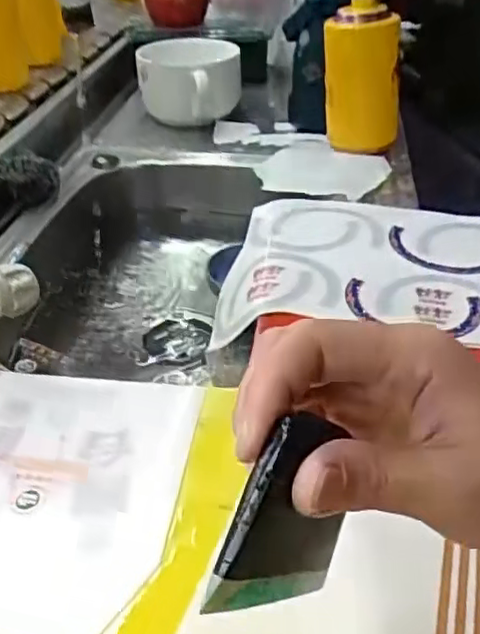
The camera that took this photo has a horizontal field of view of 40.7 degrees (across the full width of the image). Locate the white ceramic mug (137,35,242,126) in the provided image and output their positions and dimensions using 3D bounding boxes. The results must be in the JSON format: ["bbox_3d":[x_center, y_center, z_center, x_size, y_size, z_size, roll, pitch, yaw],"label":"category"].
[{"bbox_3d":[-0.071,-0.320,0.898,0.139,0.091,0.152,1,36,-4],"label":"white ceramic mug"}]

